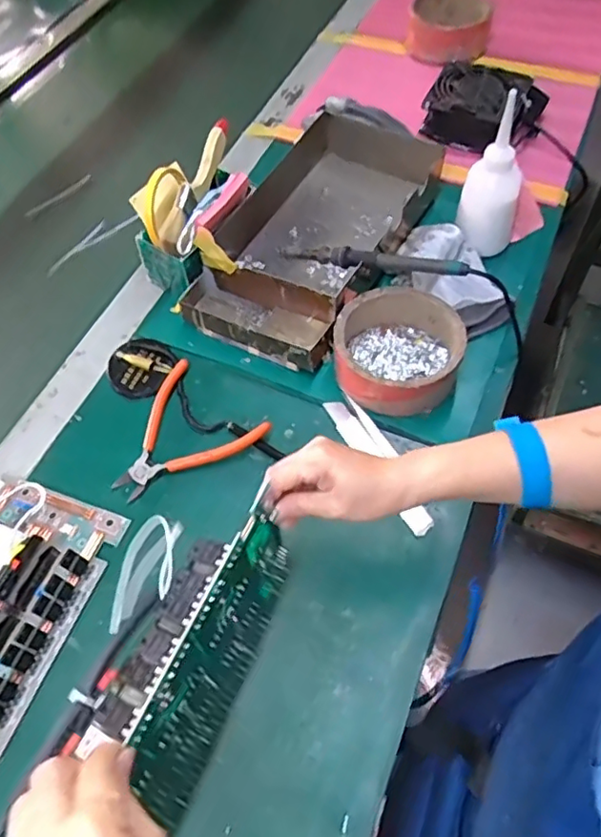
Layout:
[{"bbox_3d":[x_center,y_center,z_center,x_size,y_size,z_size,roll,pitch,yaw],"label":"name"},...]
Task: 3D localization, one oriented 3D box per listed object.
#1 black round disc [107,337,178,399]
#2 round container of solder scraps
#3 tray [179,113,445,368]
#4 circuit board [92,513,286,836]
[{"bbox_3d":[-0.167,-0.057,0.623,0.065,0.016,0.072,21,62,16],"label":"black round disc"},{"bbox_3d":[0.096,-0.068,0.592,0.120,0.053,0.114,-2,59,3],"label":"round container of solder scraps"},{"bbox_3d":[0.018,-0.214,0.682,0.176,0.062,0.330,22,63,16],"label":"tray"},{"bbox_3d":[-0.083,0.187,0.371,0.043,0.135,0.264,18,62,14],"label":"circuit board"}]

